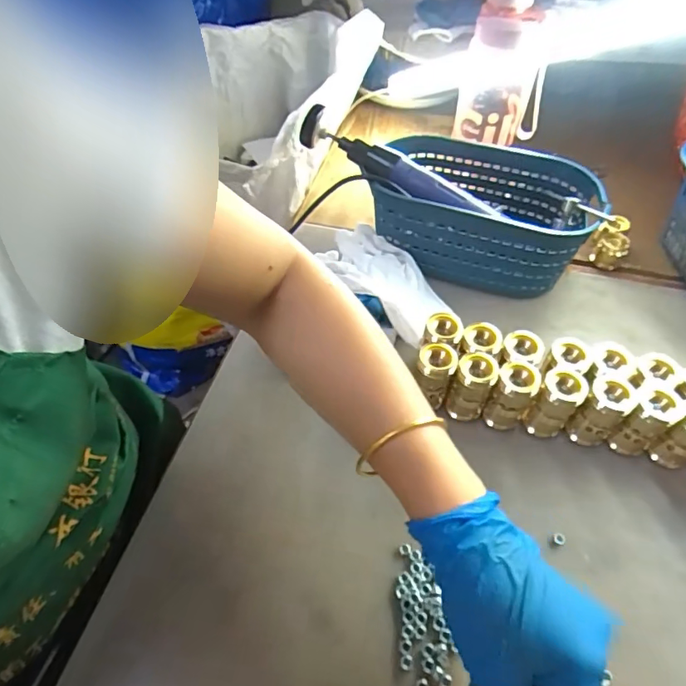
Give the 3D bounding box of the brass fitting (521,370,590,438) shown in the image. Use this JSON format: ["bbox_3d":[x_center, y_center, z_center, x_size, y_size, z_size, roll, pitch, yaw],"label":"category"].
[{"bbox_3d":[0.175,0.051,0.403,0.031,0.064,0.033,37,60,27],"label":"brass fitting"}]

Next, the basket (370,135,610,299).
[{"bbox_3d":[0.151,-0.137,0.532,0.213,0.095,0.144,11,52,10],"label":"basket"}]

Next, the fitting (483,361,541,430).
[{"bbox_3d":[0.139,0.044,0.402,0.029,0.063,0.031,0,51,1],"label":"fitting"}]

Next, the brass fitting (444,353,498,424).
[{"bbox_3d":[0.108,0.040,0.412,0.030,0.064,0.030,22,55,17],"label":"brass fitting"}]

